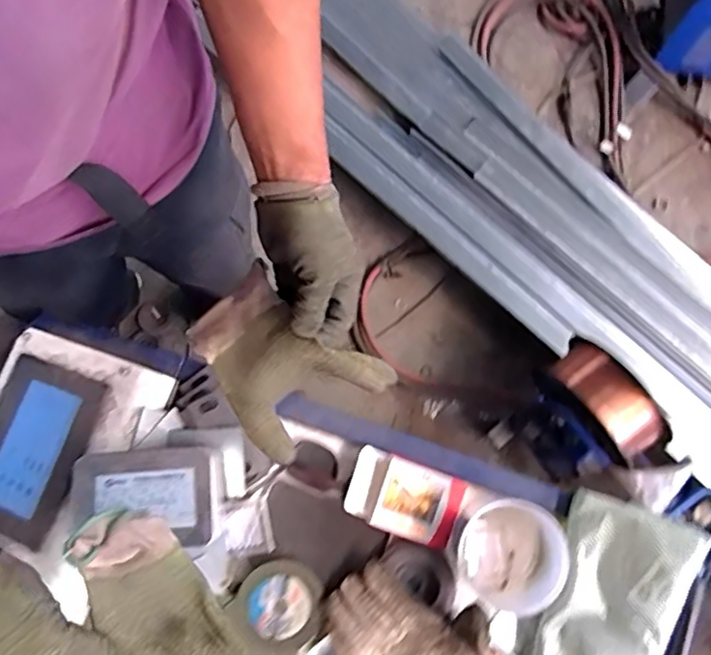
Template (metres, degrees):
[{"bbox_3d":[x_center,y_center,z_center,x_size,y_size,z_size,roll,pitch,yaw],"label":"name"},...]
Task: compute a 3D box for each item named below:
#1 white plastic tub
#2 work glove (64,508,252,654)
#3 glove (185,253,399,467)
[{"bbox_3d":[0.176,0.258,0.686,0.106,0.087,0.112,0,79,1],"label":"white plastic tub"},{"bbox_3d":[-0.149,0.241,0.496,0.215,0.106,0.030,44,102,15],"label":"work glove"},{"bbox_3d":[-0.071,0.029,0.596,0.179,0.082,0.144,50,119,6],"label":"glove"}]

